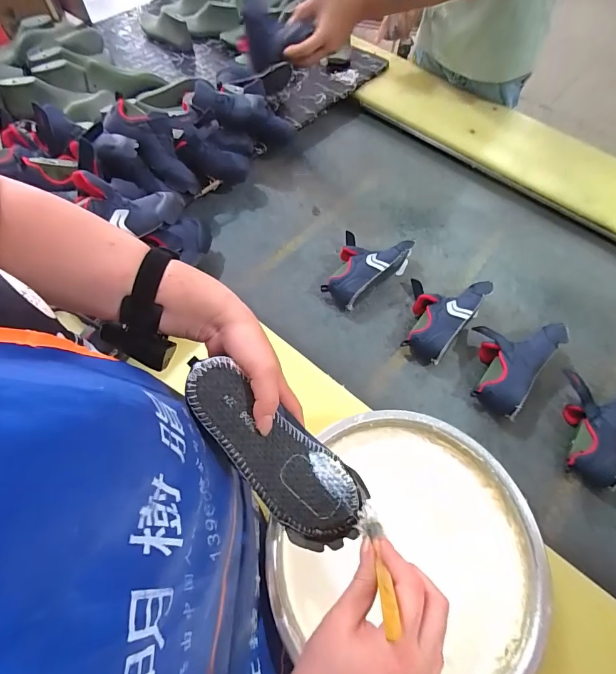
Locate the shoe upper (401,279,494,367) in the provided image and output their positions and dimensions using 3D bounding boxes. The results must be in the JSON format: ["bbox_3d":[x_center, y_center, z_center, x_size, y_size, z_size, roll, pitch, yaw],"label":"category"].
[{"bbox_3d":[0.261,-0.059,0.748,0.136,0.081,0.221,33,65,13],"label":"shoe upper"}]

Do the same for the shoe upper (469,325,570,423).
[{"bbox_3d":[0.381,0.034,0.709,0.131,0.076,0.220,38,66,15],"label":"shoe upper"}]

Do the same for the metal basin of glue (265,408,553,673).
[{"bbox_3d":[0.136,0.280,0.494,0.315,0.094,0.328,2,63,-3],"label":"metal basin of glue"}]

